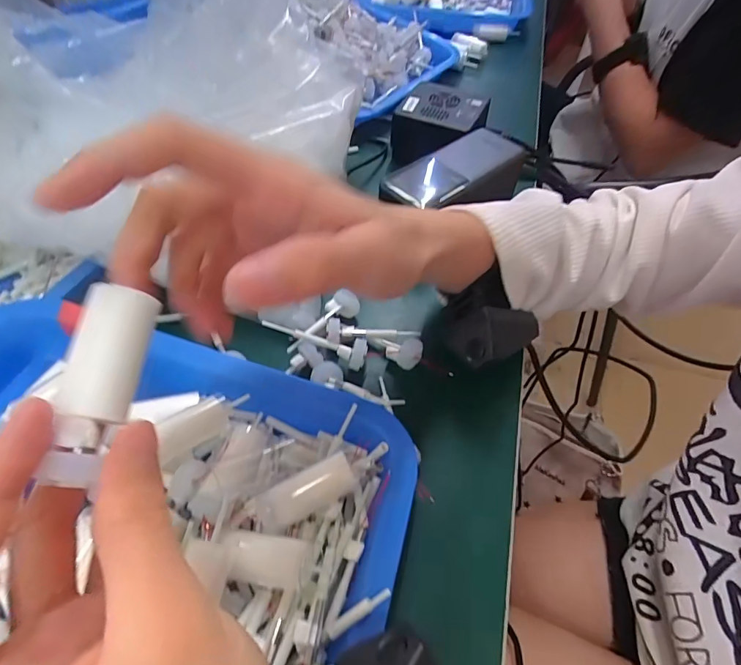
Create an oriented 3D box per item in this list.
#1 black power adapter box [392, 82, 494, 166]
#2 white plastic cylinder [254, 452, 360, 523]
[{"bbox_3d":[0.070,-0.202,0.416,0.079,0.052,0.071,26,58,16],"label":"black power adapter box"},{"bbox_3d":[-0.031,0.077,0.204,0.050,0.014,0.017,-25,58,-1],"label":"white plastic cylinder"}]

